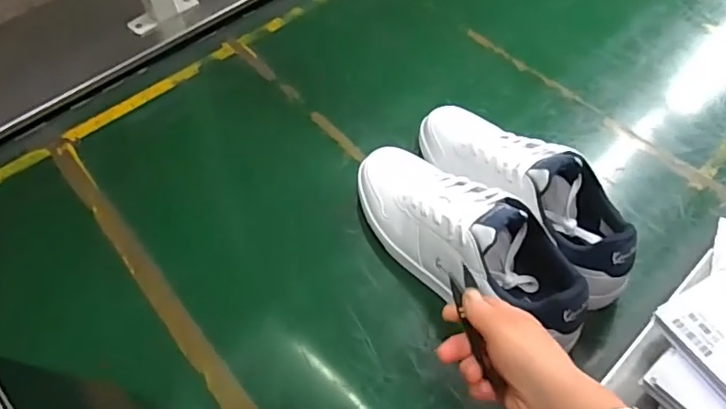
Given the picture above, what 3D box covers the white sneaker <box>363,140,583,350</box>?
[{"bbox_3d":[0.099,0.032,0.568,0.088,0.124,0.286,-37,60,-24],"label":"white sneaker"}]

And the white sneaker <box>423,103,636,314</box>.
[{"bbox_3d":[0.170,-0.021,0.604,0.093,0.126,0.294,-34,59,-22],"label":"white sneaker"}]

